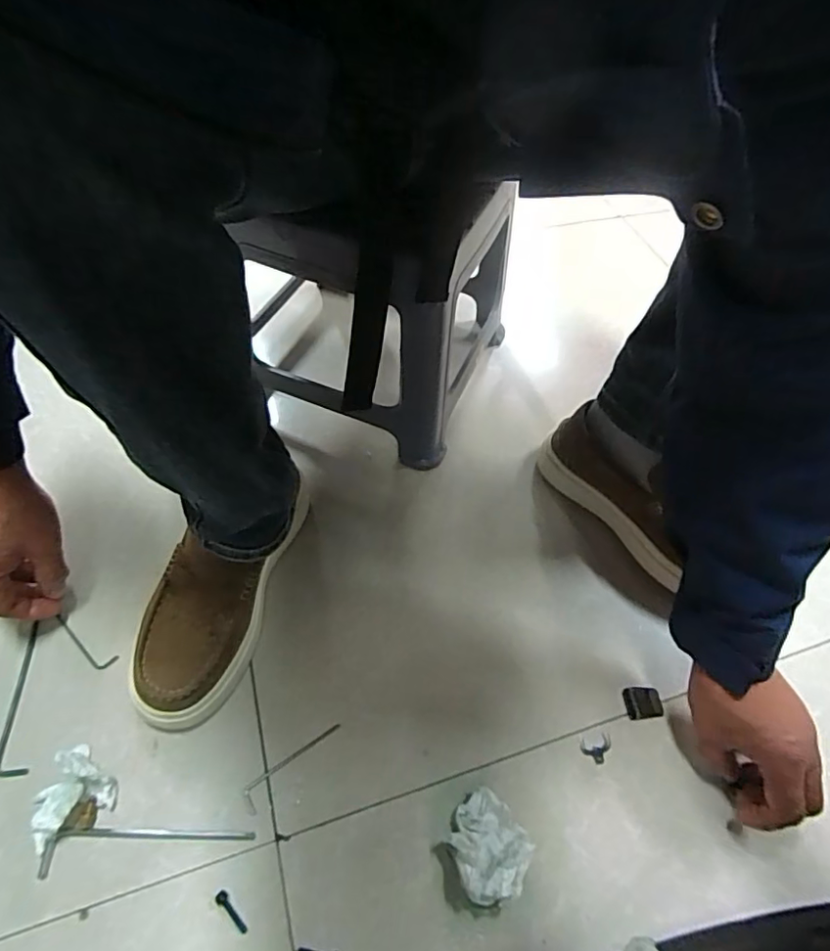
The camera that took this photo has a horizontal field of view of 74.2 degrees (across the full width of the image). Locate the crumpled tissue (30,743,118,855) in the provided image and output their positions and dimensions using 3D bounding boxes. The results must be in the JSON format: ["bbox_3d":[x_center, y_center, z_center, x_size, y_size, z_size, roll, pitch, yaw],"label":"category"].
[{"bbox_3d":[-0.286,0.256,0.450,0.061,0.032,0.062,-24,59,-21],"label":"crumpled tissue"}]

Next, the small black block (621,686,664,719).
[{"bbox_3d":[0.218,0.217,0.525,0.035,0.007,0.029,-2,53,-6],"label":"small black block"}]

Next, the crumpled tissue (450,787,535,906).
[{"bbox_3d":[0.058,0.303,0.447,0.059,0.021,0.069,-26,59,-22],"label":"crumpled tissue"}]

